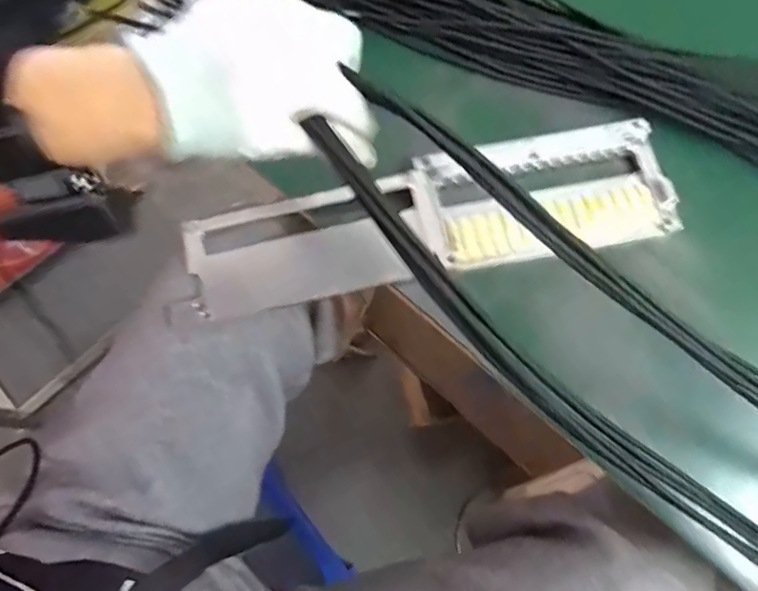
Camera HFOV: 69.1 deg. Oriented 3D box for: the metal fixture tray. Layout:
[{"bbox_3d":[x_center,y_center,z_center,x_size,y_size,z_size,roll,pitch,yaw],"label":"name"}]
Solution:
[{"bbox_3d":[0.040,-0.062,0.448,0.399,0.025,0.098,-11,73,-5],"label":"metal fixture tray"}]

